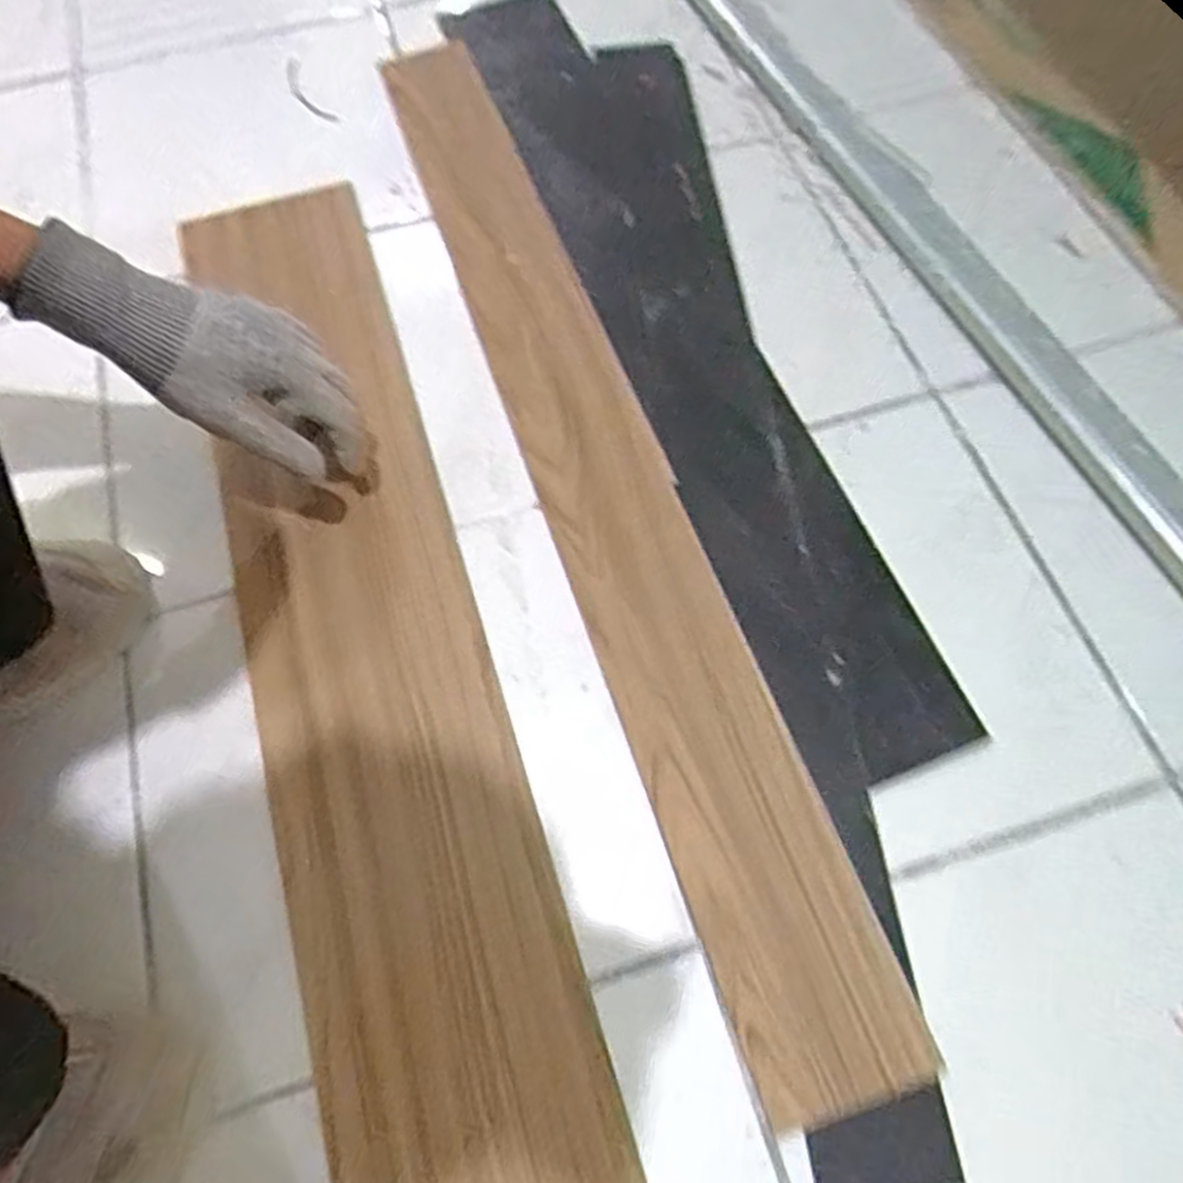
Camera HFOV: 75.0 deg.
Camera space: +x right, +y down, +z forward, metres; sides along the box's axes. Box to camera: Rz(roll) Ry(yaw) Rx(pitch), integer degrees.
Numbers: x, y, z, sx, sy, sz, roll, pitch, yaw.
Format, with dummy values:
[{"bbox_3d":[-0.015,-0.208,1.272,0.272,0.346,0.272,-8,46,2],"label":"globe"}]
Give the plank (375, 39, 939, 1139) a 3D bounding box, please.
[{"bbox_3d":[-0.012,-0.128,0.580,0.097,0.010,0.916,-19,67,-7],"label":"plank"}]

